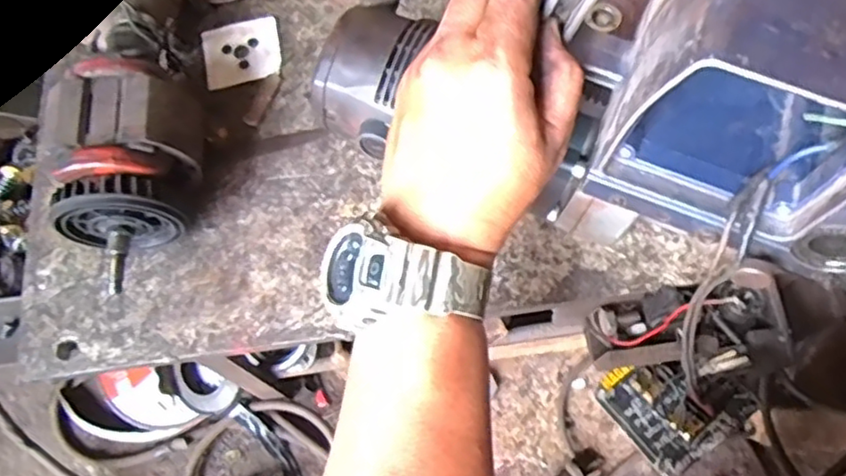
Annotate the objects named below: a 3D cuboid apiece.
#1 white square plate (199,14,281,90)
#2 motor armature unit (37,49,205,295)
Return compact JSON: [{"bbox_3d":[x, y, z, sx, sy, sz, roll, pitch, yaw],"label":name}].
[{"bbox_3d":[-0.141,-0.145,0.512,0.060,0.004,0.055,-13,71,-2],"label":"white square plate"},{"bbox_3d":[-0.188,-0.042,0.418,0.078,0.074,0.136,-2,66,1],"label":"motor armature unit"}]

